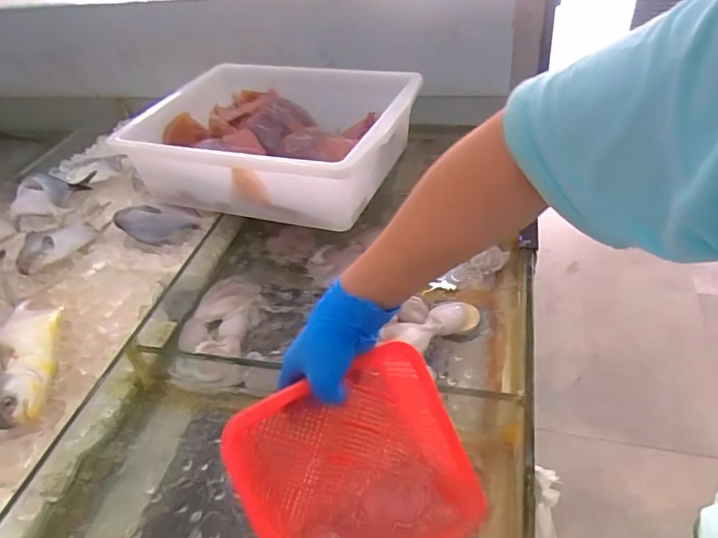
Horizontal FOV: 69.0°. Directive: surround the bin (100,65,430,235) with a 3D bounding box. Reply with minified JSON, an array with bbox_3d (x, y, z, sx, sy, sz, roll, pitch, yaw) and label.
[{"bbox_3d":[-0.130,-0.217,0.870,0.407,0.132,0.321,8,42,16],"label":"bin"}]

